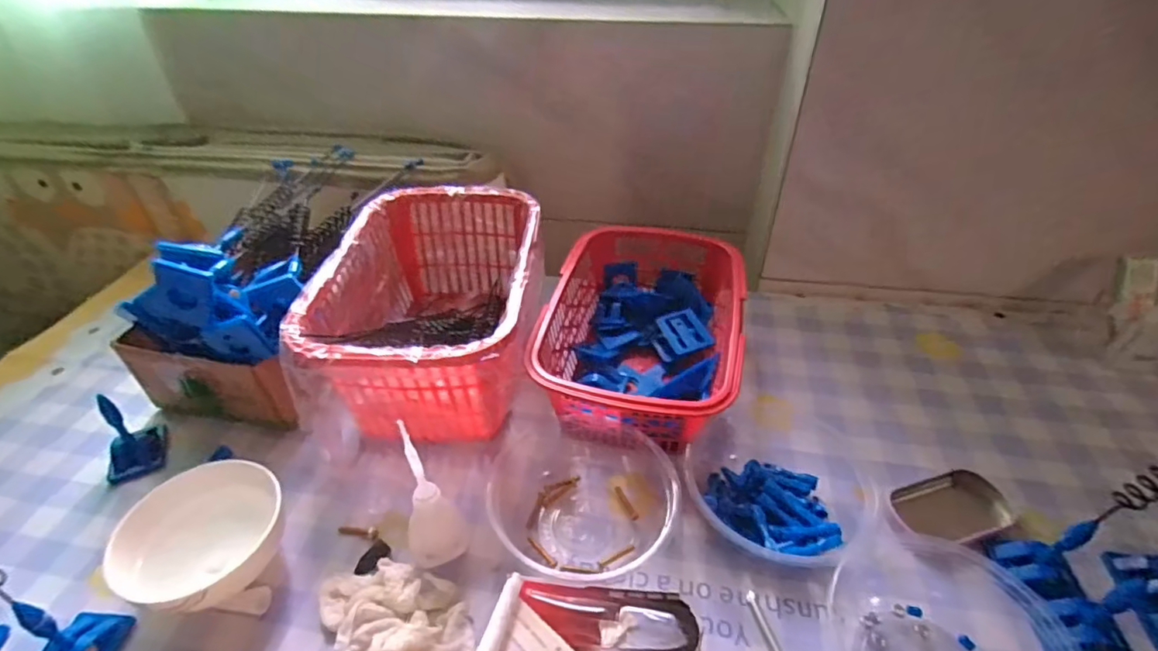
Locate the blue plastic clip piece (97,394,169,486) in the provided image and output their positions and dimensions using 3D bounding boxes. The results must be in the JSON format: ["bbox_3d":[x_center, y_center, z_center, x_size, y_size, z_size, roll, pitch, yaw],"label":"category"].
[{"bbox_3d":[-0.327,0.079,0.399,0.037,0.050,0.033,-23,45,-24],"label":"blue plastic clip piece"}]

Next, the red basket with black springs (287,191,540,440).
[{"bbox_3d":[-0.113,-0.010,0.452,0.150,0.110,0.223,1,40,2],"label":"red basket with black springs"}]

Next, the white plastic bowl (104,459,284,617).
[{"bbox_3d":[-0.217,0.129,0.327,0.079,0.057,0.076,0,40,0],"label":"white plastic bowl"}]

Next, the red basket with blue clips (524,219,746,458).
[{"bbox_3d":[0.054,0.007,0.462,0.147,0.075,0.206,9,41,11],"label":"red basket with blue clips"}]

